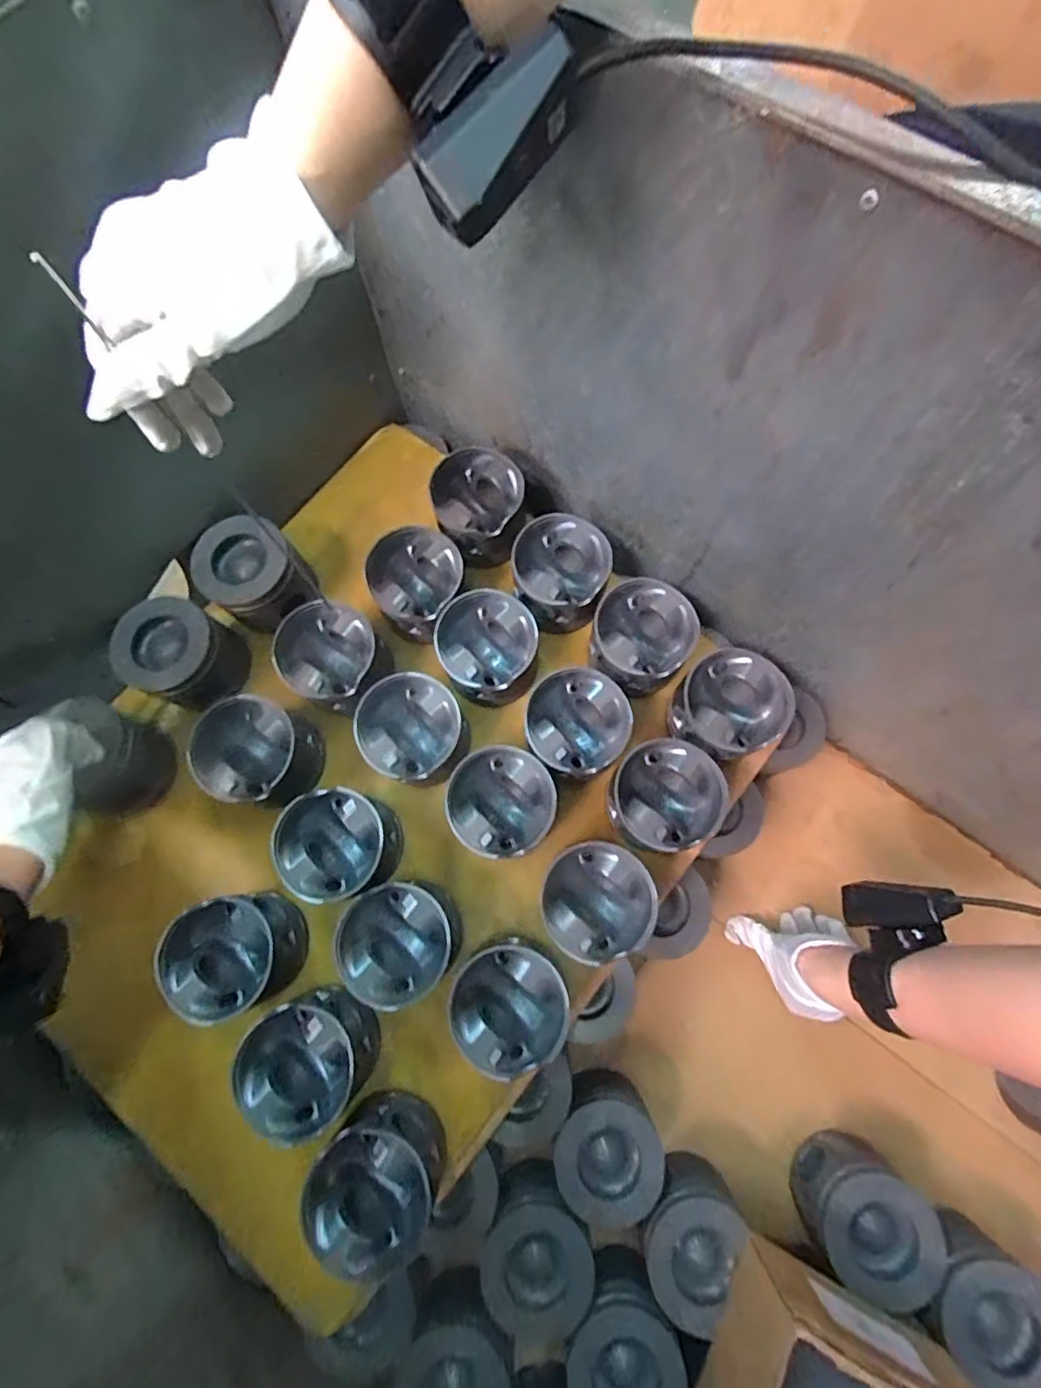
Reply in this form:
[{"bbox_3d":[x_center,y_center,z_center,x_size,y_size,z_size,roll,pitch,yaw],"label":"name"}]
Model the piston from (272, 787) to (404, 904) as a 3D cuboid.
[{"bbox_3d":[-0.152,0.128,0.494,0.086,0.068,0.085,0,75,1],"label":"piston"}]

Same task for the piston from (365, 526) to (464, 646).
[{"bbox_3d":[-0.094,-0.099,0.556,0.088,0.070,0.096,0,75,1],"label":"piston"}]

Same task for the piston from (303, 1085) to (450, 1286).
[{"bbox_3d":[-0.108,0.366,0.441,0.090,0.085,0.093,0,75,1],"label":"piston"}]

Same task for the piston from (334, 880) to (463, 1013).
[{"bbox_3d":[-0.097,0.200,0.473,0.089,0.066,0.086,0,75,1],"label":"piston"}]

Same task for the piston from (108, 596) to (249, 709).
[{"bbox_3d":[-0.314,-0.037,0.537,0.087,0.067,0.085,0,75,1],"label":"piston"}]

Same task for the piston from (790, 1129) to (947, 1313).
[{"bbox_3d":[0.284,0.431,0.481,0.086,0.081,0.089,0,75,1],"label":"piston"}]

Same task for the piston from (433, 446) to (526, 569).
[{"bbox_3d":[-0.040,-0.177,0.573,0.085,0.070,0.104,-8,75,0],"label":"piston"}]

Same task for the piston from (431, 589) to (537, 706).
[{"bbox_3d":[-0.028,-0.039,0.538,0.086,0.074,0.089,0,75,1],"label":"piston"}]

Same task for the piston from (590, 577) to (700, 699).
[{"bbox_3d":[0.106,-0.048,0.527,0.087,0.059,0.094,0,75,1],"label":"piston"}]

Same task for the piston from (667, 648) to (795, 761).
[{"bbox_3d":[0.182,0.011,0.515,0.091,0.066,0.086,0,75,1],"label":"piston"}]

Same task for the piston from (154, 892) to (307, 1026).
[{"bbox_3d":[-0.232,0.214,0.476,0.094,0.069,0.091,0,75,1],"label":"piston"}]

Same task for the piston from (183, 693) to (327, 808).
[{"bbox_3d":[-0.233,0.053,0.515,0.097,0.062,0.091,0,75,1],"label":"piston"}]

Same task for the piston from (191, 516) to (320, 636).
[{"bbox_3d":[-0.254,-0.113,0.561,0.087,0.091,0.086,-35,77,-7],"label":"piston"}]

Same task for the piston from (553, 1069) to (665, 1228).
[{"bbox_3d":[0.074,0.392,0.506,0.088,0.061,0.094,0,75,1],"label":"piston"}]

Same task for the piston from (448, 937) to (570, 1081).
[{"bbox_3d":[-0.008,0.240,0.451,0.088,0.050,0.085,-40,78,-8],"label":"piston"}]

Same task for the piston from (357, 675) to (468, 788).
[{"bbox_3d":[-0.093,0.034,0.516,0.087,0.065,0.090,0,75,1],"label":"piston"}]

